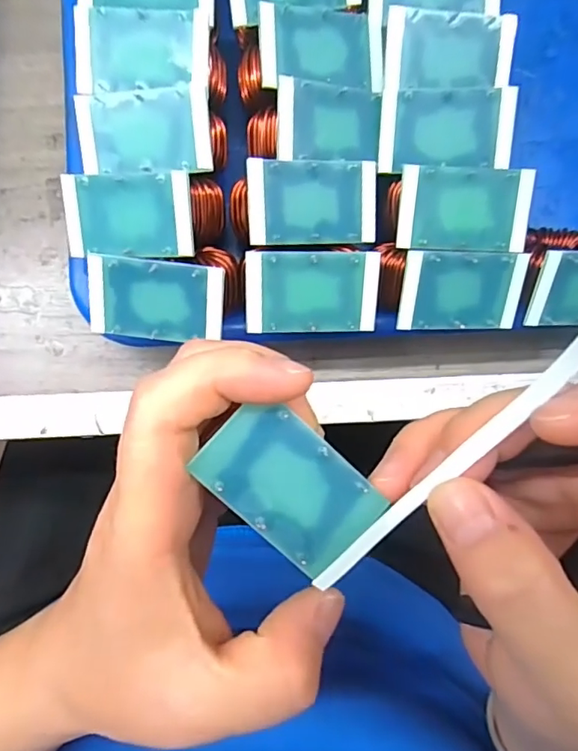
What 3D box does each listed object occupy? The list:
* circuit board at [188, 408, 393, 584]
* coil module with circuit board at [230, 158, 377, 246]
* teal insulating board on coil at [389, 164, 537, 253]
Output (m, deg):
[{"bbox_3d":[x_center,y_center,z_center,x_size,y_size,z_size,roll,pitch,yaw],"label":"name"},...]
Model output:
[{"bbox_3d":[0.001,0.029,0.141,0.047,0.004,0.029,45,83,-8],"label":"circuit board"},{"bbox_3d":[0.007,-0.065,0.197,0.054,0.016,0.029,-5,90,-2],"label":"coil module with circuit board"},{"bbox_3d":[0.065,-0.064,0.200,0.052,0.004,0.030,2,106,-1],"label":"teal insulating board on coil"}]

